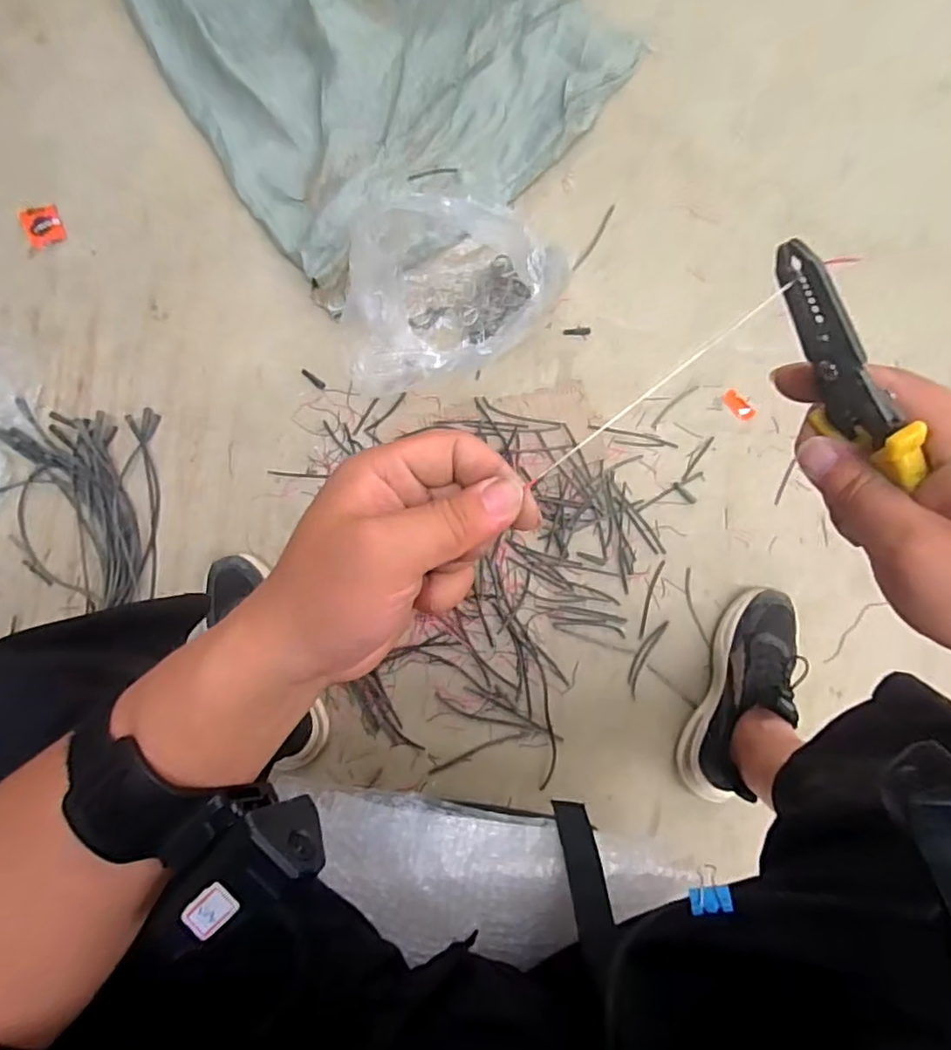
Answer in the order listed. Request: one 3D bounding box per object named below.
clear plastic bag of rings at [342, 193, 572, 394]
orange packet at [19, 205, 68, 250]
[{"bbox_3d":[-0.017,-0.330,0.765,0.269,0.178,0.328,9,82,0],"label":"clear plastic bag of rings"},{"bbox_3d":[-0.623,-0.431,0.862,0.050,0.005,0.067,-24,83,-5],"label":"orange packet"}]

